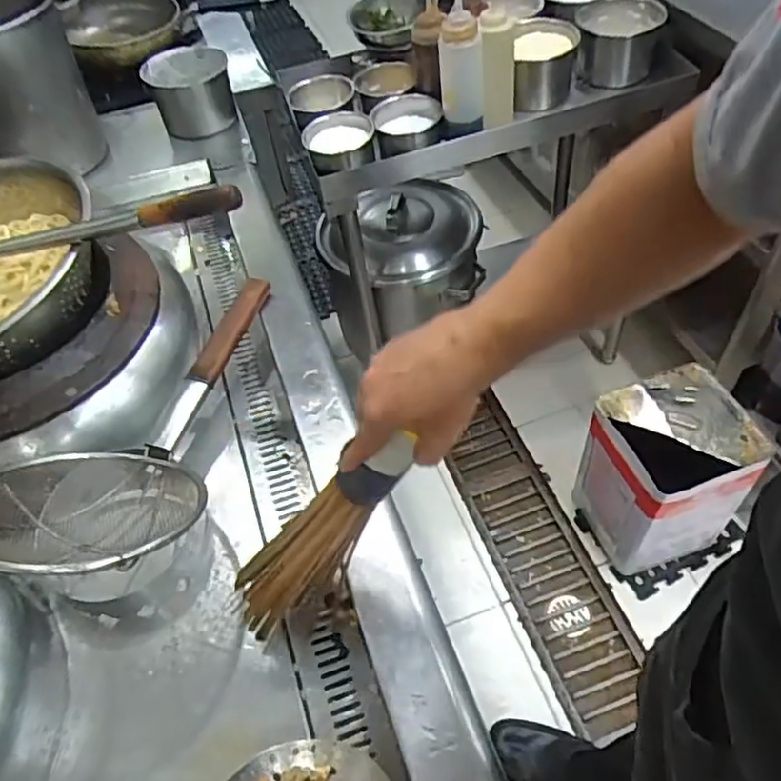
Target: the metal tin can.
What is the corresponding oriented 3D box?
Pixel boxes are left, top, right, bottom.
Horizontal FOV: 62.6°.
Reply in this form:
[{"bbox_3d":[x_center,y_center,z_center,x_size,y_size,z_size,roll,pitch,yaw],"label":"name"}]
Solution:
[{"bbox_3d":[0.553,0.168,1.322,0.246,0.357,0.254,-16,52,-7],"label":"metal tin can"}]

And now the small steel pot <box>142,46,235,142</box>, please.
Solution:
[{"bbox_3d":[-0.350,-0.525,1.138,0.136,0.103,0.138,-3,51,4],"label":"small steel pot"}]

